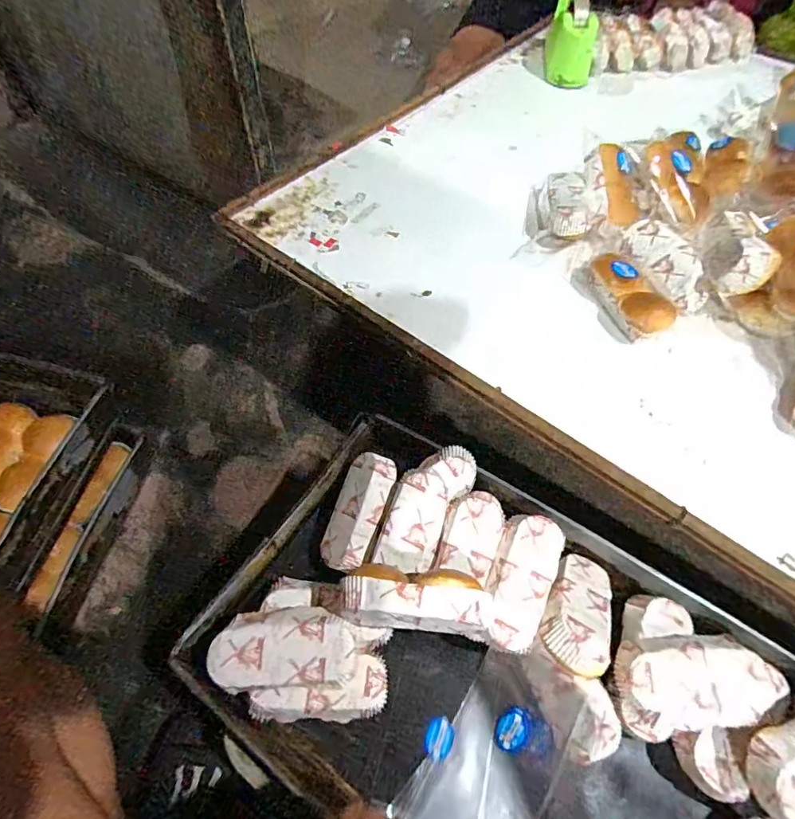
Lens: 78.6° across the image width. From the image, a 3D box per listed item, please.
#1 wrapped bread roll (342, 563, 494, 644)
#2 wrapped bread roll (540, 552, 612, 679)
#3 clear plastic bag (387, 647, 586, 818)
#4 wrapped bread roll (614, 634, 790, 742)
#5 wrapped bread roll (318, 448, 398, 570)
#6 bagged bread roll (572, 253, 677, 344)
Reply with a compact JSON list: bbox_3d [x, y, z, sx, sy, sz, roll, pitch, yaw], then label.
[{"bbox_3d":[0.018,0.185,0.469,0.136,0.068,0.056,10,58,4],"label":"wrapped bread roll"},{"bbox_3d":[0.197,0.215,0.524,0.071,0.049,0.139,26,31,14],"label":"wrapped bread roll"},{"bbox_3d":[0.098,0.356,0.480,0.122,0.058,0.211,28,63,15],"label":"clear plastic bag"},{"bbox_3d":[0.302,0.275,0.482,0.168,0.059,0.090,-4,58,-5],"label":"wrapped bread roll"},{"bbox_3d":[-0.046,0.118,0.574,0.063,0.029,0.133,9,76,44],"label":"wrapped bread roll"},{"bbox_3d":[0.308,-0.157,0.660,0.081,0.054,0.152,-13,60,-10],"label":"bagged bread roll"}]

